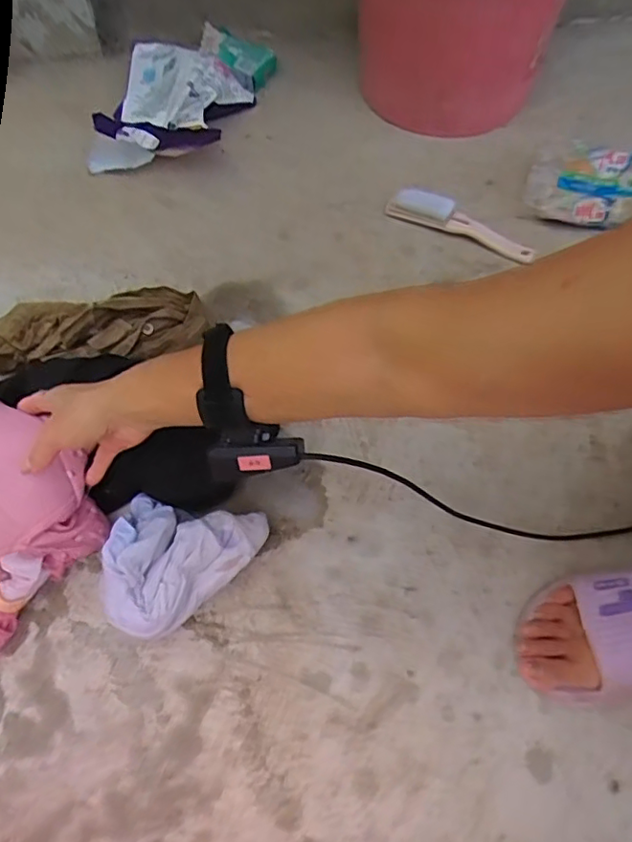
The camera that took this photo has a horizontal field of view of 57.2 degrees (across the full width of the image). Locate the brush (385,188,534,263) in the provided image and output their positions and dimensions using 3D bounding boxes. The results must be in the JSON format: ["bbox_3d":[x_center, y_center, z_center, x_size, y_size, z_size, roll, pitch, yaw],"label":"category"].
[{"bbox_3d":[0.195,-0.277,0.803,0.205,0.048,0.031,27,66,14],"label":"brush"}]

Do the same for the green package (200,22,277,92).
[{"bbox_3d":[-0.131,-0.584,0.930,0.148,0.047,0.051,34,68,17],"label":"green package"}]

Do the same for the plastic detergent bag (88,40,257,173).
[{"bbox_3d":[-0.217,-0.466,0.854,0.193,0.083,0.225,12,63,7],"label":"plastic detergent bag"}]

